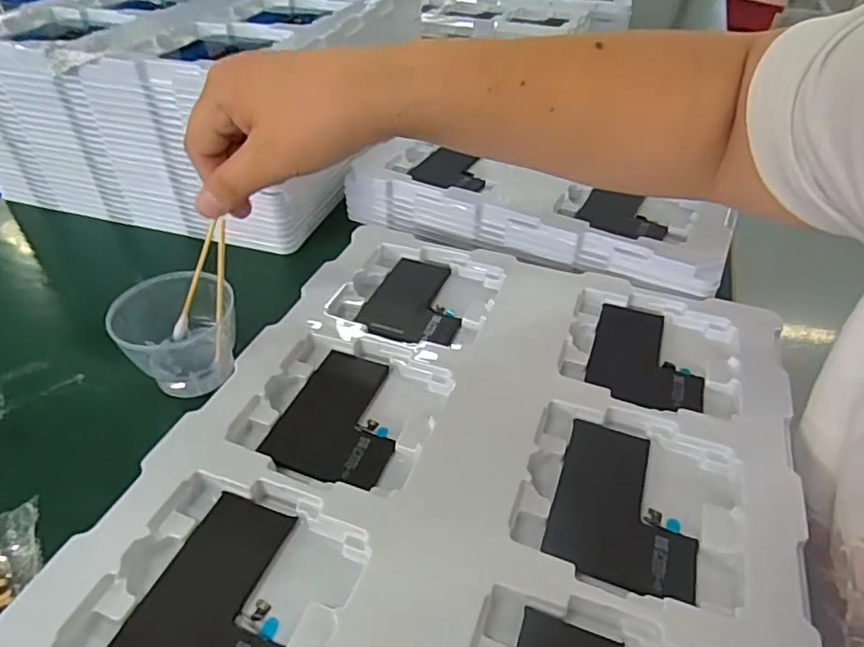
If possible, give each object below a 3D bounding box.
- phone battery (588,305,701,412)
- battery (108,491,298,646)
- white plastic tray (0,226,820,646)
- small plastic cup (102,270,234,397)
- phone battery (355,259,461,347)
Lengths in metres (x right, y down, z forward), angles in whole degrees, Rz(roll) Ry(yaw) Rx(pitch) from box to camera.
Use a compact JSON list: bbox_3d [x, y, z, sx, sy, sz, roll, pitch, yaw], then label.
[{"bbox_3d":[0.123,0.020,0.324,0.060,0.010,0.081,16,38,14],"label":"phone battery"},{"bbox_3d":[-0.079,0.107,0.221,0.060,0.005,0.078,15,43,15],"label":"battery"},{"bbox_3d":[0.022,0.064,0.268,0.270,0.016,0.307,14,43,14],"label":"white plastic tray"},{"bbox_3d":[-0.144,0.004,0.325,0.055,0.046,0.055,1,41,-1],"label":"small plastic cup"},{"bbox_3d":[-0.009,-0.015,0.362,0.060,0.009,0.082,12,42,12],"label":"phone battery"}]

